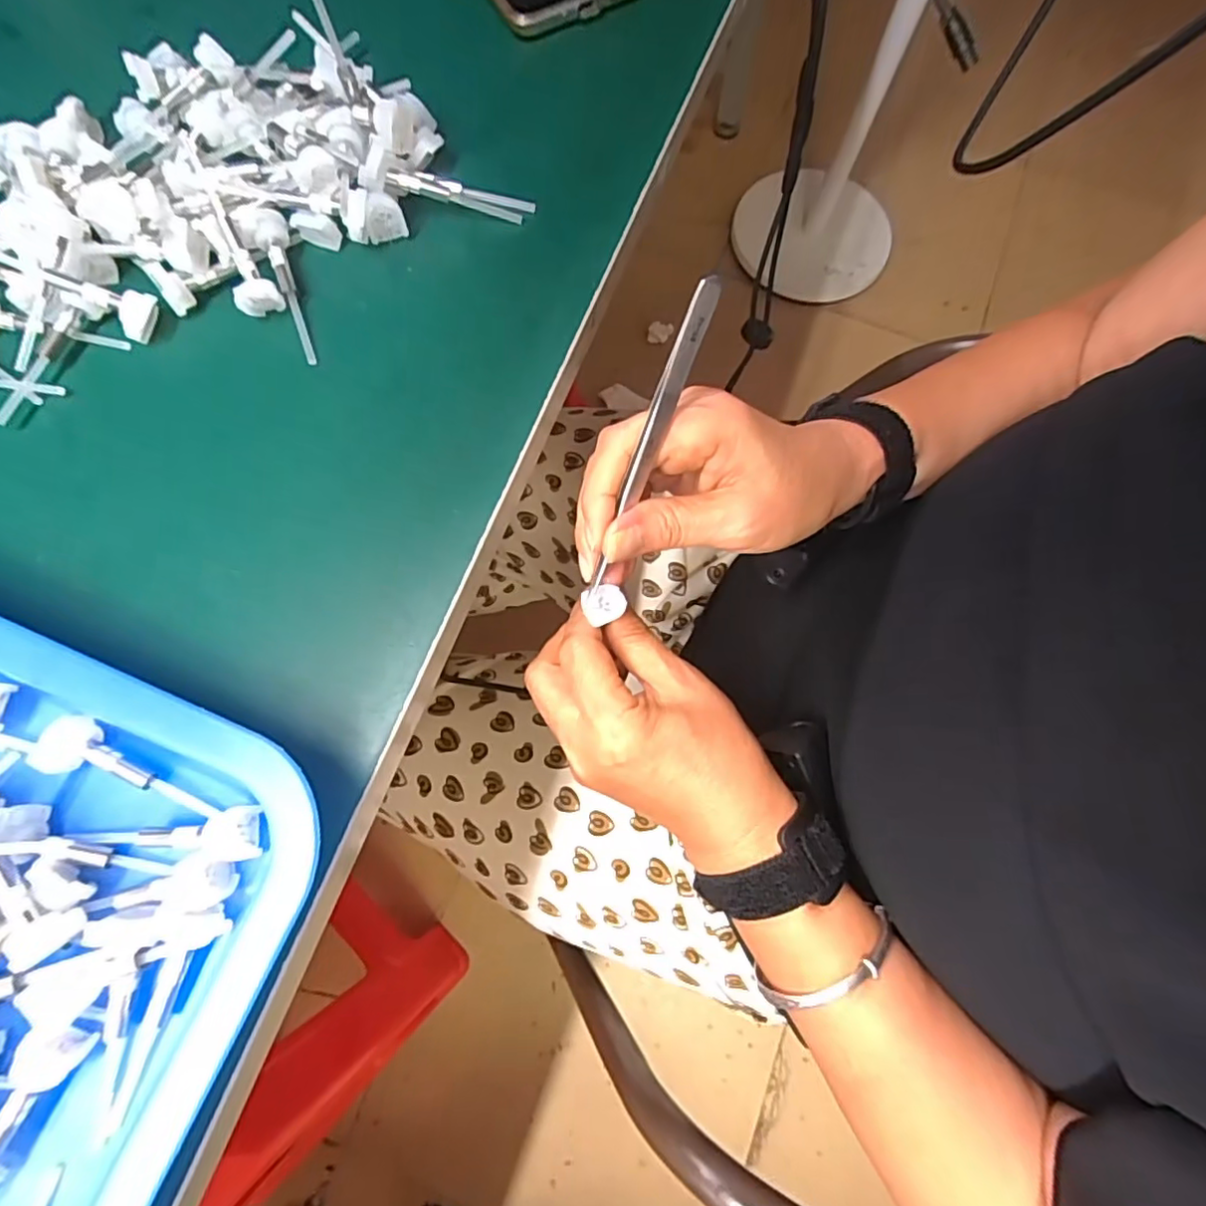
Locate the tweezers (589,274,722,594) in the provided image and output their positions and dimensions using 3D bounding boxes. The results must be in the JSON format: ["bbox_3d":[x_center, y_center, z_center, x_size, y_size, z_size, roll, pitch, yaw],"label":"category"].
[{"bbox_3d":[0.016,-0.056,0.234,0.008,0.009,0.131,24,122,4],"label":"tweezers"}]

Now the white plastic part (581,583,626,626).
[{"bbox_3d":[0.000,-0.001,0.269,0.019,0.004,0.017,-25,80,-6],"label":"white plastic part"}]

